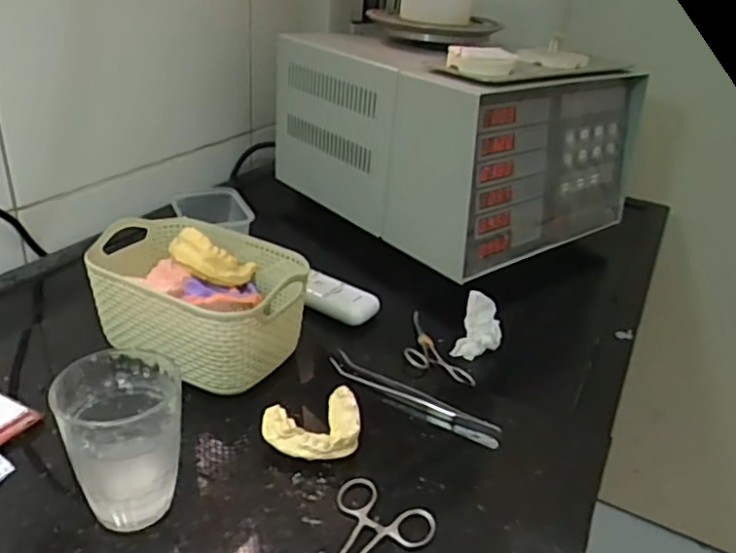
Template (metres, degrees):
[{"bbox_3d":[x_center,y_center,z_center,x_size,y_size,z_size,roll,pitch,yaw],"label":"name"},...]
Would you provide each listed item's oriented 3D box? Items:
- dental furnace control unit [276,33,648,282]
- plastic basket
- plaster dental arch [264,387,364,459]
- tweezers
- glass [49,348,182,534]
[{"bbox_3d":[0.119,-0.195,0.807,0.334,0.195,0.359,-19,38,-37],"label":"dental furnace control unit"},{"bbox_3d":[-0.147,0.021,0.513,0.179,0.085,0.102,20,32,24],"label":"plastic basket"},{"bbox_3d":[-0.035,0.109,0.434,0.070,0.028,0.048,-14,35,-31],"label":"plaster dental arch"},{"bbox_3d":[0.035,0.095,0.491,0.146,0.012,0.018,20,32,23],"label":"tweezers"},{"bbox_3d":[-0.144,0.099,0.369,0.069,0.090,0.062,-11,33,-27],"label":"glass"}]

